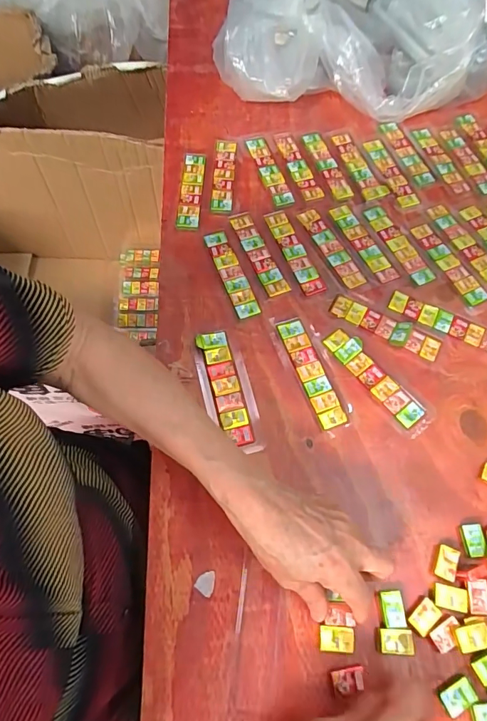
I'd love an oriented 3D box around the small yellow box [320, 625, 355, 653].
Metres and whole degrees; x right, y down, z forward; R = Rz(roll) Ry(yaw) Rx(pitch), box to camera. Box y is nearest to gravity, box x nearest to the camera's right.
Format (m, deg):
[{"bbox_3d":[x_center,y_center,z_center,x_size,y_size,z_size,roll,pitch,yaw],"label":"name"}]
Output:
[{"bbox_3d":[0.073,0.217,0.329,0.027,0.006,0.018,2,65,-2],"label":"small yellow box"}]

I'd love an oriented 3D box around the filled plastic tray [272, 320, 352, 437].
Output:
[{"bbox_3d":[0.069,0.011,0.425,0.045,0.008,0.127,-17,67,-11],"label":"filled plastic tray"}]

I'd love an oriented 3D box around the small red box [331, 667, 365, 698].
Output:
[{"bbox_3d":[0.079,0.241,0.318,0.024,0.007,0.016,-8,66,-6],"label":"small red box"}]

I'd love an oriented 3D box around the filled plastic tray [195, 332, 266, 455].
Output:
[{"bbox_3d":[-0.014,0.029,0.414,0.047,0.009,0.126,-15,67,-10],"label":"filled plastic tray"}]

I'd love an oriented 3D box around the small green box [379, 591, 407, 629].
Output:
[{"bbox_3d":[0.120,0.199,0.338,0.017,0.007,0.026,-1,65,-4],"label":"small green box"}]

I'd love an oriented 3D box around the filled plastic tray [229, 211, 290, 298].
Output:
[{"bbox_3d":[0.017,-0.123,0.483,0.026,0.004,0.117,-20,68,-12],"label":"filled plastic tray"}]

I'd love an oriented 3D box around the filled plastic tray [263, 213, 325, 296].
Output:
[{"bbox_3d":[0.058,-0.126,0.487,0.025,0.004,0.119,-19,67,-11],"label":"filled plastic tray"}]

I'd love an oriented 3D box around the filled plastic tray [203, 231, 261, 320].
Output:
[{"bbox_3d":[-0.014,-0.097,0.470,0.024,0.006,0.113,-19,67,-11],"label":"filled plastic tray"}]

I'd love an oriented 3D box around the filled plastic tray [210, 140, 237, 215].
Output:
[{"bbox_3d":[-0.025,-0.235,0.533,0.027,0.005,0.124,4,65,-1],"label":"filled plastic tray"}]

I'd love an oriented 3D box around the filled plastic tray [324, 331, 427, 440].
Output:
[{"bbox_3d":[0.132,0.019,0.423,0.028,0.007,0.125,-35,71,-17],"label":"filled plastic tray"}]

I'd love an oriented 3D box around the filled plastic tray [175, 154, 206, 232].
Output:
[{"bbox_3d":[-0.064,-0.209,0.520,0.027,0.006,0.116,3,65,-1],"label":"filled plastic tray"}]

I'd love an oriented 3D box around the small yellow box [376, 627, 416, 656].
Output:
[{"bbox_3d":[0.118,0.220,0.330,0.028,0.008,0.018,5,65,-1],"label":"small yellow box"}]

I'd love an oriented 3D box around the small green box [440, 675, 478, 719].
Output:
[{"bbox_3d":[0.160,0.251,0.316,0.027,0.009,0.016,-26,69,-14],"label":"small green box"}]

